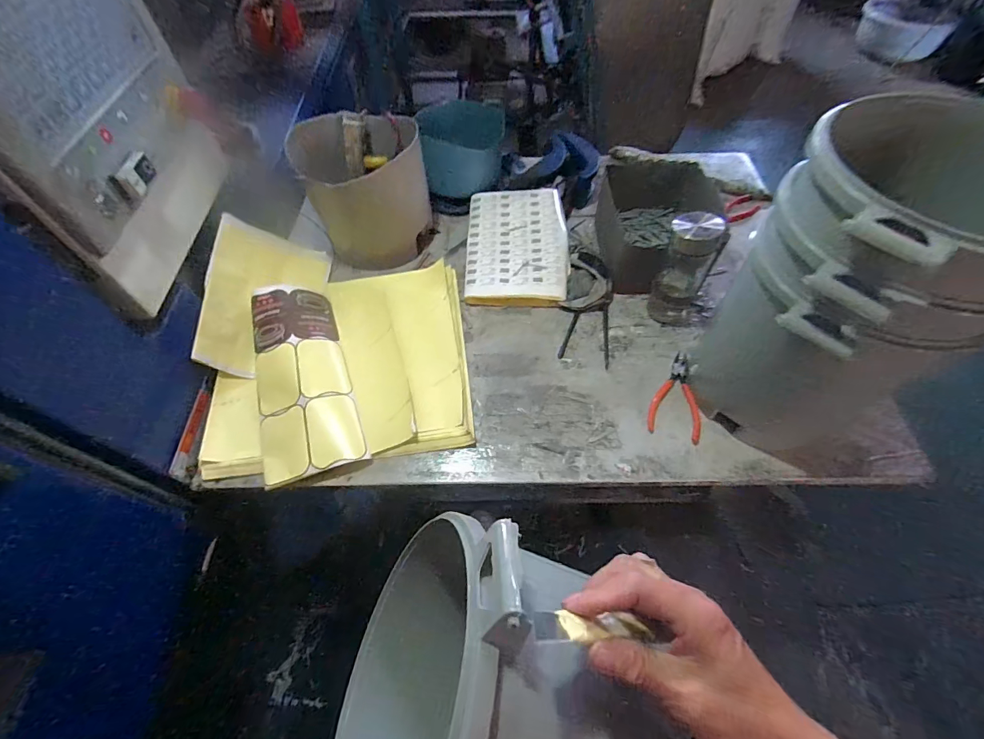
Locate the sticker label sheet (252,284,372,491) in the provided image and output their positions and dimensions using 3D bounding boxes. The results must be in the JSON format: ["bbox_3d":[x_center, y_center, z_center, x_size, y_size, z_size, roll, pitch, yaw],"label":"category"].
[{"bbox_3d":[-0.297,0.001,0.647,0.144,0.048,0.329,-18,58,-10],"label":"sticker label sheet"}]

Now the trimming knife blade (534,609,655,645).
[{"bbox_3d":[0.060,0.146,0.240,0.100,0.009,0.015,23,49,-33],"label":"trimming knife blade"}]

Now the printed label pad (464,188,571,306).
[{"bbox_3d":[0.048,-0.249,0.818,0.188,0.026,0.287,0,57,2],"label":"printed label pad"}]

